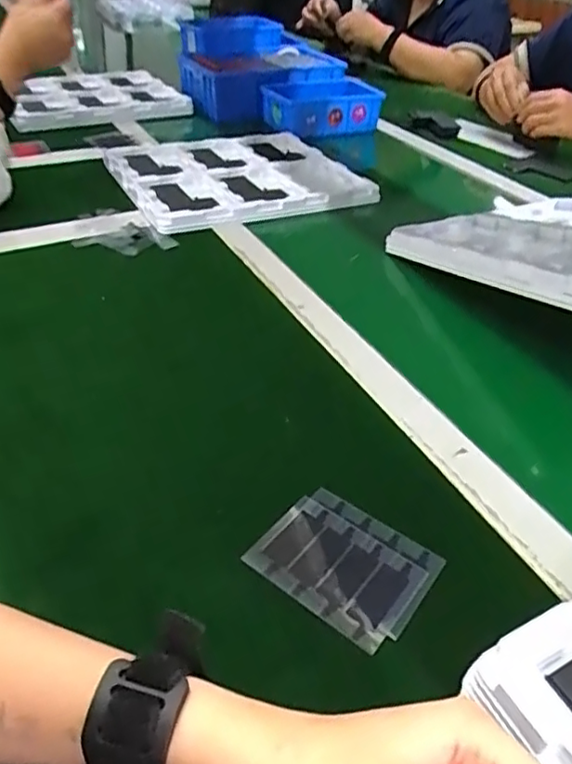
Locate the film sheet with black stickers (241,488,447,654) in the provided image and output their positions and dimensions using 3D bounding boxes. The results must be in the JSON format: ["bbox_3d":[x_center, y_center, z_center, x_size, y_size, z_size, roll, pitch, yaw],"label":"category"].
[{"bbox_3d":[0.036,0.109,0.361,0.096,0.005,0.075,27,45,27],"label":"film sheet with black stickers"}]

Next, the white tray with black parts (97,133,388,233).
[{"bbox_3d":[-0.083,-0.310,0.885,0.317,0.033,0.336,-14,41,-21],"label":"white tray with black parts"}]

